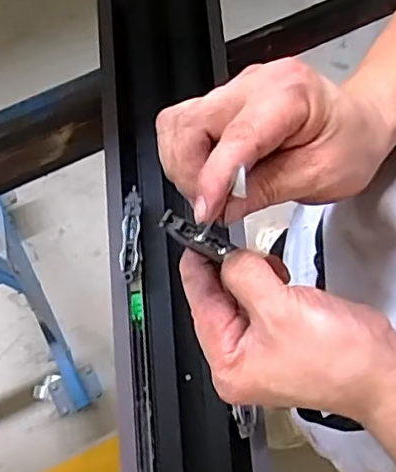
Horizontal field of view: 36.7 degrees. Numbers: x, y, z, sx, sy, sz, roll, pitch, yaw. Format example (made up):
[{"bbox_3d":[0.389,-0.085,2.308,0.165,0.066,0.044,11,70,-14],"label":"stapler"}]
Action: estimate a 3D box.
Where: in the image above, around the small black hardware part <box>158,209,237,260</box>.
[{"bbox_3d":[-0.002,0.000,0.349,0.043,0.005,0.013,29,77,-6],"label":"small black hardware part"}]

